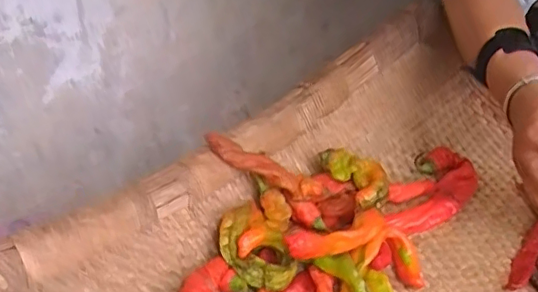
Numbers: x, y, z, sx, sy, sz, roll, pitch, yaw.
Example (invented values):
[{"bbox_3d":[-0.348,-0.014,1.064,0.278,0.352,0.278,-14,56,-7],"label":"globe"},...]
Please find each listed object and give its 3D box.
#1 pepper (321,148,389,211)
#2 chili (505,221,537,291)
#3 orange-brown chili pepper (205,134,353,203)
[{"bbox_3d":[0.087,0.027,0.546,0.045,0.030,0.064,-19,34,-27],"label":"pepper"},{"bbox_3d":[0.235,0.097,0.516,0.018,0.016,0.096,18,36,31],"label":"chili"},{"bbox_3d":[0.013,0.026,0.526,0.156,0.022,0.041,21,20,-28],"label":"orange-brown chili pepper"}]

